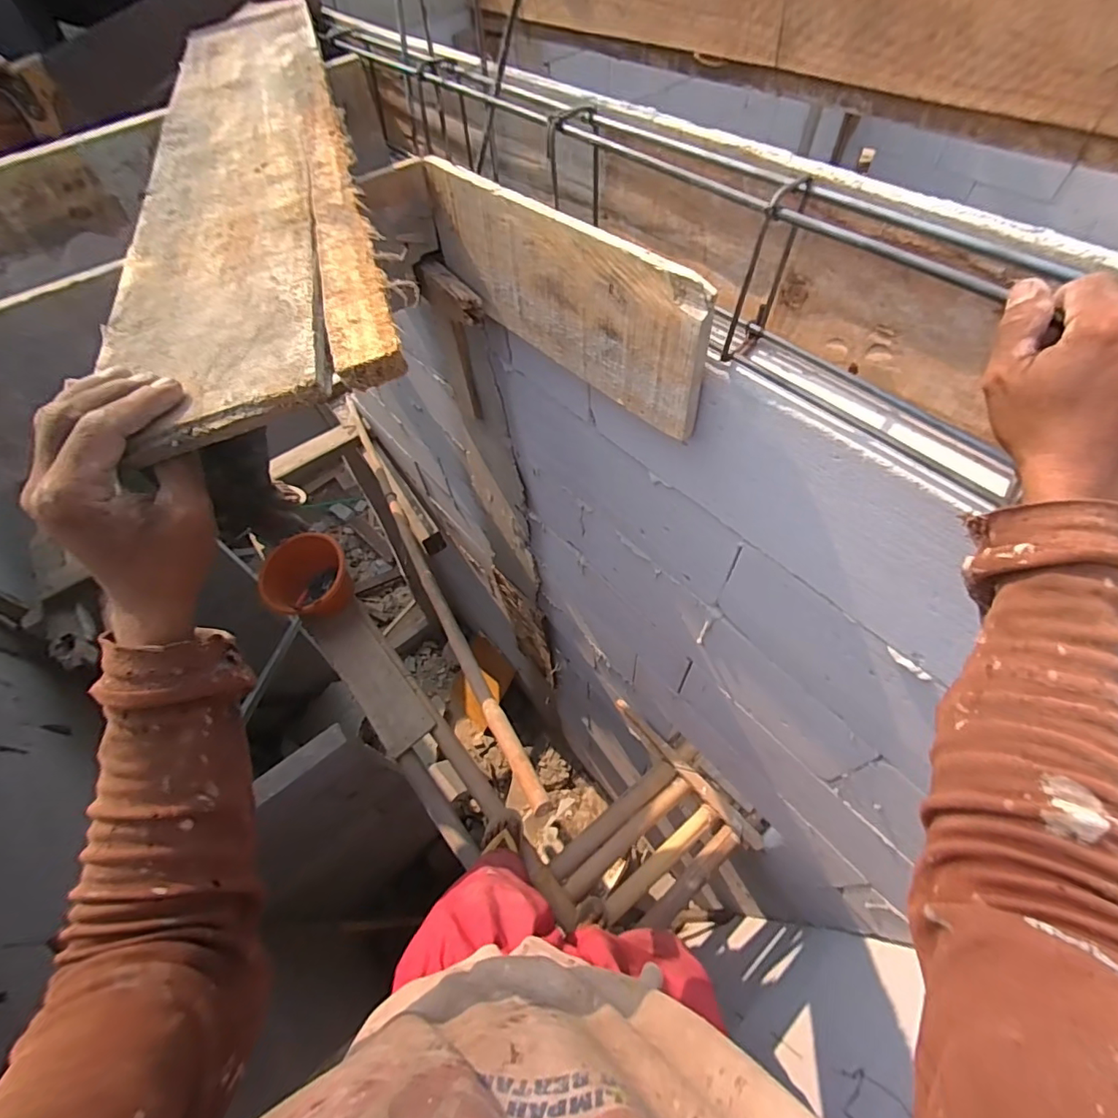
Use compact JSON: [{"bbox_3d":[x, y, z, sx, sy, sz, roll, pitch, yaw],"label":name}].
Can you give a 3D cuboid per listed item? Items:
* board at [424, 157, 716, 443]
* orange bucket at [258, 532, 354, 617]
[{"bbox_3d":[-0.015,-0.335,0.619,0.024,0.171,0.483,-36,62,-18],"label":"board"},{"bbox_3d":[-0.727,0.067,1.486,0.211,0.154,0.232,-2,57,3],"label":"orange bucket"}]

